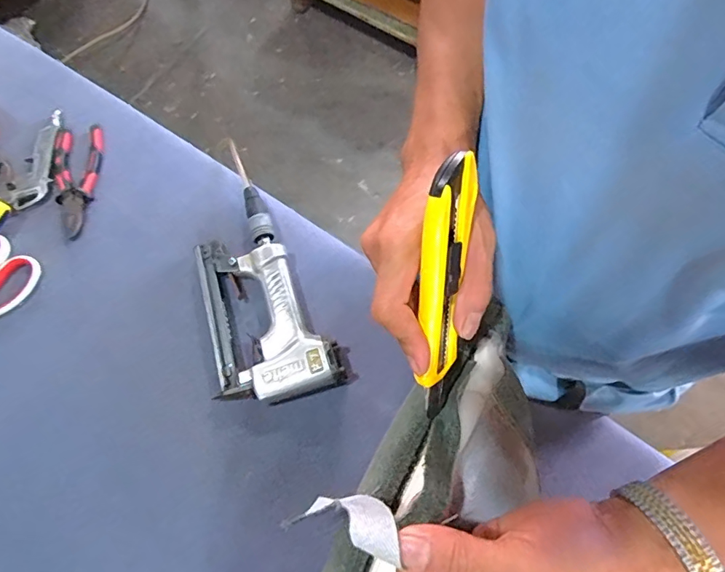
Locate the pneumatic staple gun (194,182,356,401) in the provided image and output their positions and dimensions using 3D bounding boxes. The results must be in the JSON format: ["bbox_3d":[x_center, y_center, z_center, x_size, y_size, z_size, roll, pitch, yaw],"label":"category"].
[{"bbox_3d":[-0.114,0.011,0.530,0.129,0.040,0.240,-21,73,-7],"label":"pneumatic staple gun"}]

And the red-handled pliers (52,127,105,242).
[{"bbox_3d":[-0.351,-0.129,0.583,0.057,0.018,0.148,-4,72,-2],"label":"red-handled pliers"}]

